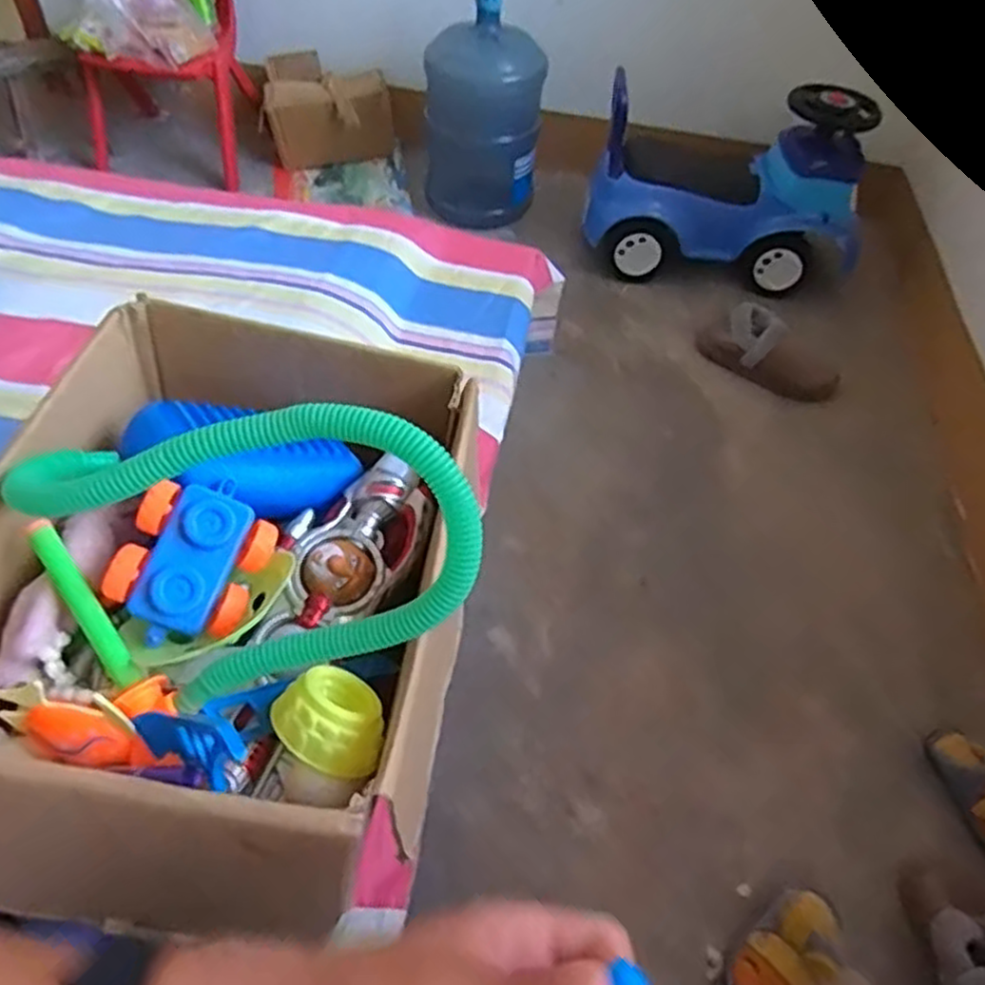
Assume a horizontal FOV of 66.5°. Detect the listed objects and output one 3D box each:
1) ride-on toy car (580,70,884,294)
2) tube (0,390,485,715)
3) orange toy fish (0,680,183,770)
[{"bbox_3d":[0.490,-0.647,1.557,0.538,0.337,0.236,10,49,3],"label":"ride-on toy car"},{"bbox_3d":[-0.148,0.030,0.416,0.277,0.136,0.113,9,49,1],"label":"tube"},{"bbox_3d":[-0.230,0.130,0.420,0.109,0.033,0.033,17,50,8],"label":"orange toy fish"}]

